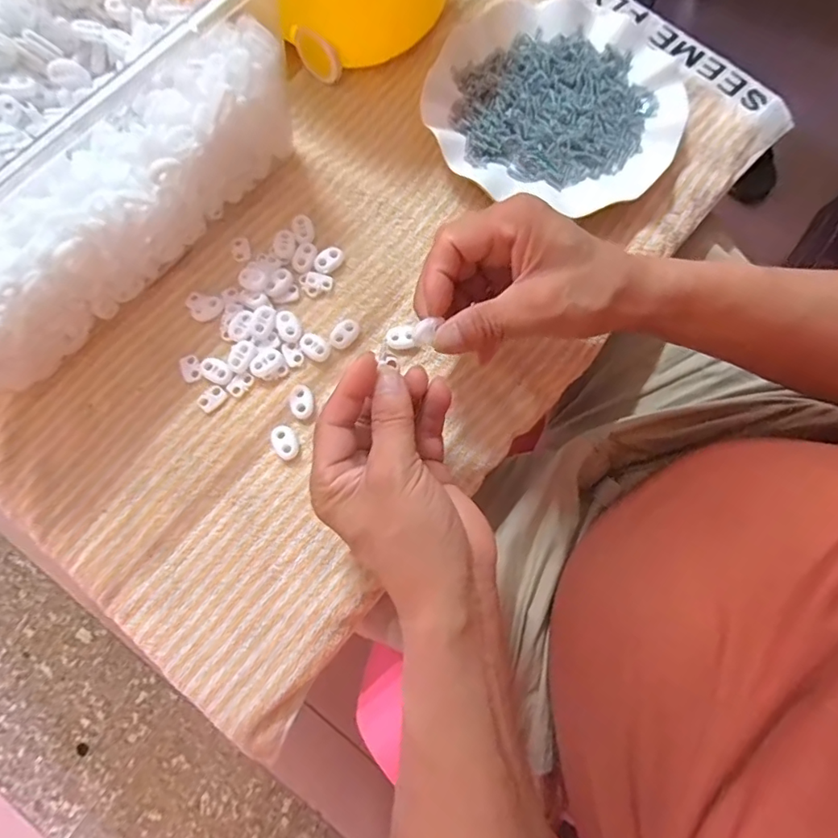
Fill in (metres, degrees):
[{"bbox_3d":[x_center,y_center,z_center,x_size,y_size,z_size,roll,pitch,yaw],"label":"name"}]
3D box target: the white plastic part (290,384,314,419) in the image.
[{"bbox_3d":[-0.078,-0.011,0.337,0.015,0.005,0.024,-14,77,-4],"label":"white plastic part"}]

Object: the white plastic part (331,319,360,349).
[{"bbox_3d":[-0.050,-0.058,0.349,0.016,0.006,0.022,33,78,7],"label":"white plastic part"}]

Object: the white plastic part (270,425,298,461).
[{"bbox_3d":[-0.087,0.016,0.332,0.015,0.006,0.023,-25,78,-7],"label":"white plastic part"}]

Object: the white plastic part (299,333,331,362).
[{"bbox_3d":[-0.071,-0.049,0.346,0.022,0.006,0.014,39,79,8],"label":"white plastic part"}]

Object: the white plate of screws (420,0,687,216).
[{"bbox_3d":[0.103,-0.240,0.386,0.182,0.027,0.171,0,76,-1],"label":"white plate of screws"}]

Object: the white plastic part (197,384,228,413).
[{"bbox_3d":[-0.137,-0.014,0.339,0.019,0.004,0.013,-42,81,-10],"label":"white plastic part"}]

